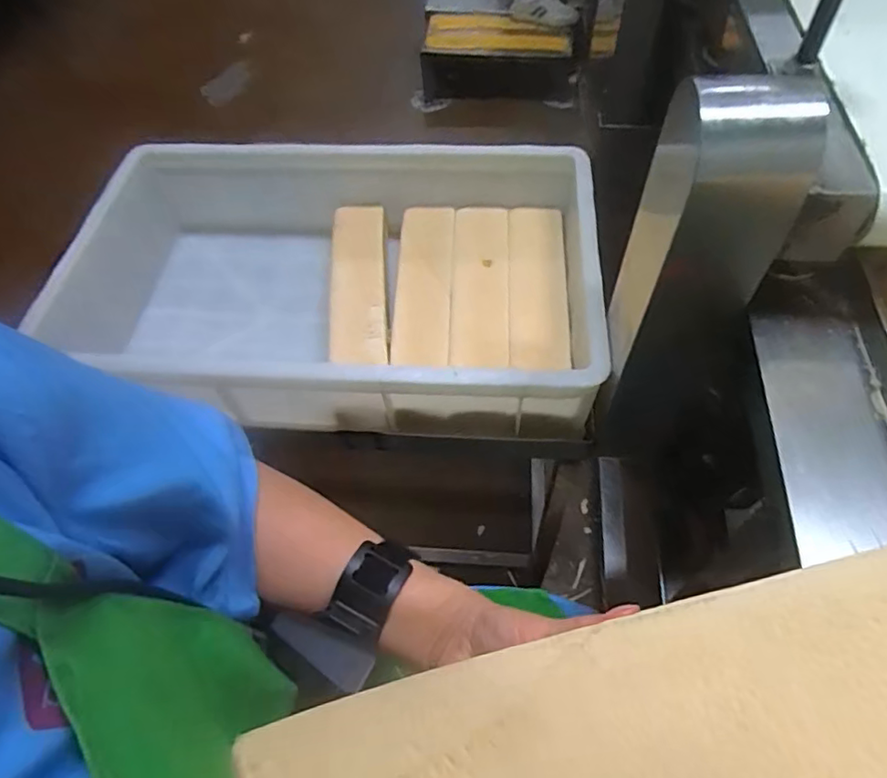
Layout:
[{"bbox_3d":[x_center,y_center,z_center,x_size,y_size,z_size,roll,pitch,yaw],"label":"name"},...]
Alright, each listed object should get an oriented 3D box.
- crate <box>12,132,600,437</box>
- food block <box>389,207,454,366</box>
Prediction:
[{"bbox_3d":[-0.140,-0.139,0.776,0.659,0.151,0.419,1,56,3],"label":"crate"},{"bbox_3d":[-0.027,-0.151,0.802,0.075,0.029,0.260,3,72,4],"label":"food block"}]

